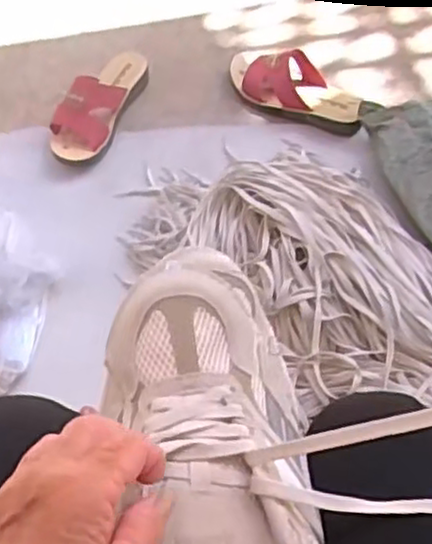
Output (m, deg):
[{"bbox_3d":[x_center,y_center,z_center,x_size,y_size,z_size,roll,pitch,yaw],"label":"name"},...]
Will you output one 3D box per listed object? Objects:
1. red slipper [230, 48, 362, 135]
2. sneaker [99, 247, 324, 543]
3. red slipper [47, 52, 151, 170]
[{"bbox_3d":[0.119,-0.283,1.082,0.225,0.081,0.081,29,67,15],"label":"red slipper"},{"bbox_3d":[-0.005,0.099,0.422,0.107,0.088,0.232,-8,60,-3],"label":"sneaker"},{"bbox_3d":[-0.174,-0.260,1.078,0.088,0.053,0.221,25,66,14],"label":"red slipper"}]

